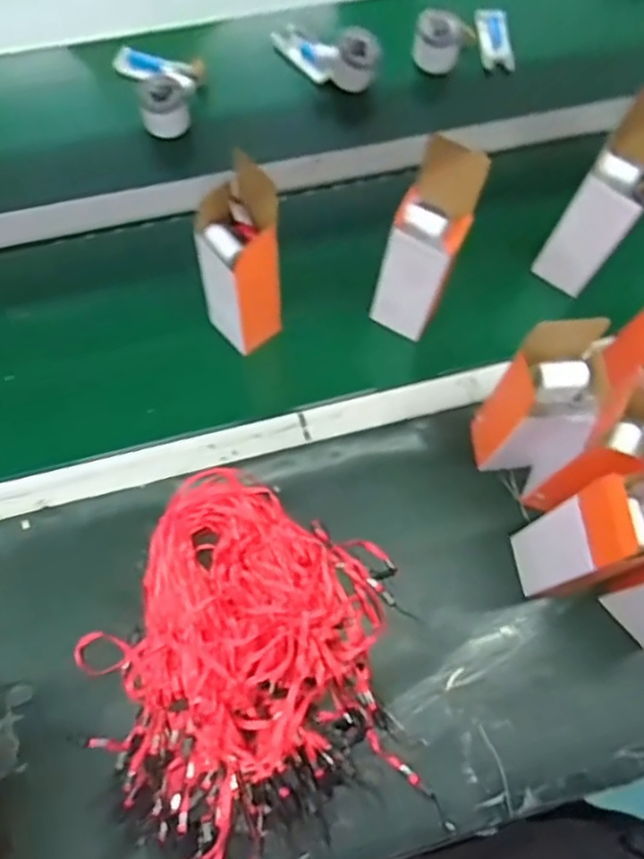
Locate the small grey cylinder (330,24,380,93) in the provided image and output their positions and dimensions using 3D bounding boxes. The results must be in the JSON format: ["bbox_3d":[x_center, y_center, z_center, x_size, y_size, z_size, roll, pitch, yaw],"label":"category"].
[{"bbox_3d":[0.046,-0.502,0.907,0.060,0.058,0.054,11,69,2],"label":"small grey cylinder"}]

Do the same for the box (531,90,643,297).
[{"bbox_3d":[0.314,-0.248,0.728,0.070,0.224,0.070,32,71,9],"label":"box"}]

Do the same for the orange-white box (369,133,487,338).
[{"bbox_3d":[0.104,-0.181,0.698,0.070,0.241,0.072,23,70,6],"label":"orange-white box"}]

